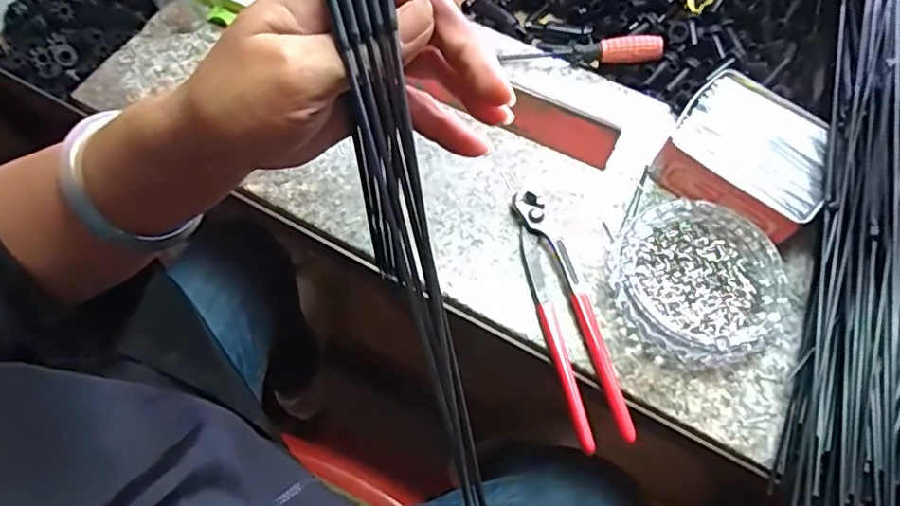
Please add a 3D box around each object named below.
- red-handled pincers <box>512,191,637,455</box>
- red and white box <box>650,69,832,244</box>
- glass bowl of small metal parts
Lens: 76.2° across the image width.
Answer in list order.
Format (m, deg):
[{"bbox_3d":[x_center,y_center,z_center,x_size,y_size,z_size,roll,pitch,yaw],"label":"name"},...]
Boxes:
[{"bbox_3d":[0.086,0.042,0.426,0.041,0.018,0.195,-11,67,-6],"label":"red-handled pincers"},{"bbox_3d":[0.240,-0.080,0.467,0.121,0.041,0.111,35,70,13],"label":"red and white box"},{"bbox_3d":[0.189,0.019,0.428,0.129,0.028,0.120,1,66,-1],"label":"glass bowl of small metal parts"}]

